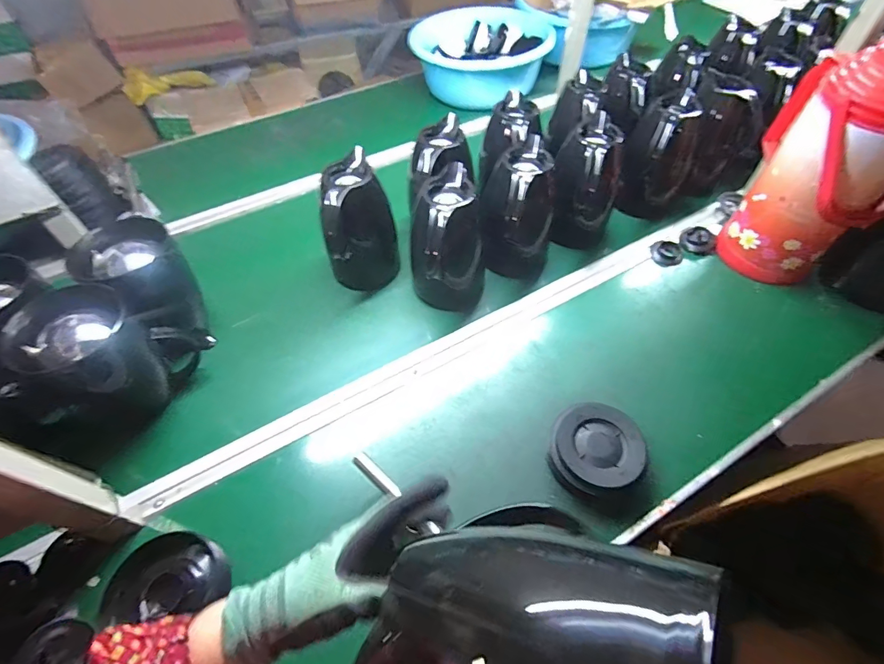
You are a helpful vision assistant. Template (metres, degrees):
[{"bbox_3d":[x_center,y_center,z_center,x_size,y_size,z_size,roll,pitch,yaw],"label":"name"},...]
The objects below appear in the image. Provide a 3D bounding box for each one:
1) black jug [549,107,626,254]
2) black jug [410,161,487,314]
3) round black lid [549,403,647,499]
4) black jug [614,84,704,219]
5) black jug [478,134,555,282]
[{"bbox_3d":[0.258,-0.258,0.764,0.116,0.192,0.138,19,56,16],"label":"black jug"},{"bbox_3d":[0.007,-0.131,0.684,0.117,0.202,0.117,-1,53,2],"label":"black jug"},{"bbox_3d":[0.200,0.153,0.558,0.116,0.054,0.110,-1,53,2],"label":"round black lid"},{"bbox_3d":[0.419,-0.324,0.808,0.115,0.193,0.140,7,54,8],"label":"black jug"},{"bbox_3d":[0.134,-0.190,0.721,0.108,0.198,0.140,10,54,10],"label":"black jug"}]

